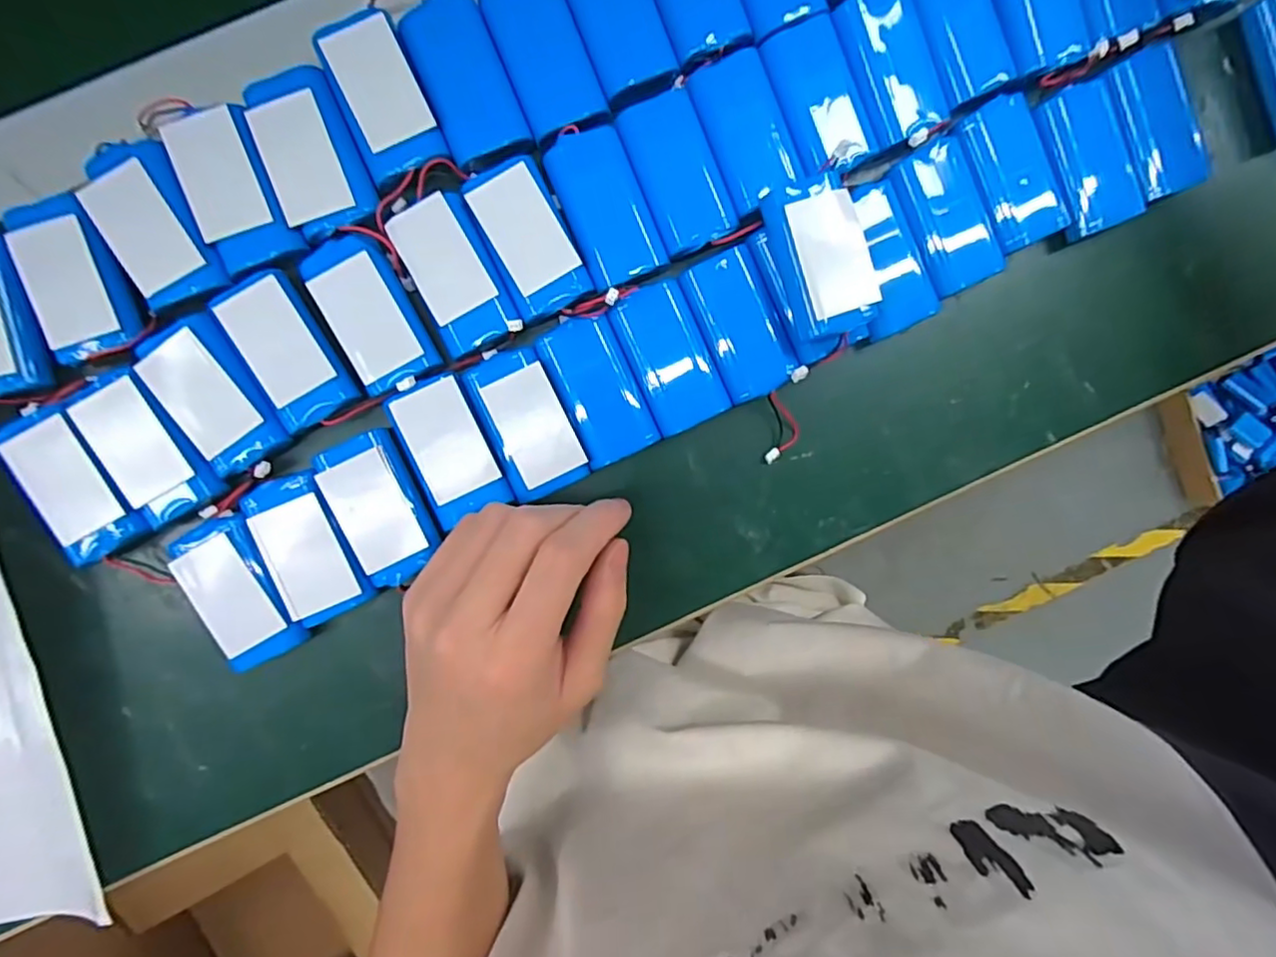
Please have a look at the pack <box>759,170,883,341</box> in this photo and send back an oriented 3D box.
[{"bbox_3d":[0.081,-0.099,0.289,0.037,0.026,0.066,-17,93,-2],"label":"pack"}]

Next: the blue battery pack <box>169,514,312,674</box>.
[{"bbox_3d":[-0.182,0.051,0.290,0.034,0.014,0.067,-25,93,-2],"label":"blue battery pack"}]

